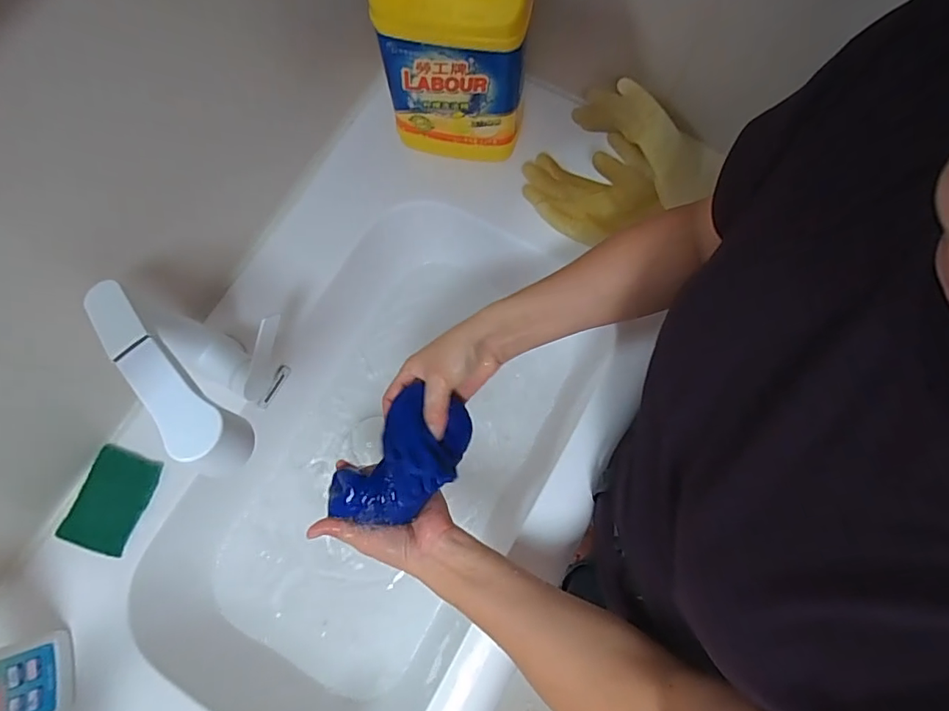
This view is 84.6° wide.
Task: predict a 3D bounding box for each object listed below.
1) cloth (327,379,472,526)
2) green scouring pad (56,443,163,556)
[{"bbox_3d":[-0.066,0.098,0.482,0.083,0.047,0.147,41,79,10],"label":"cloth"},{"bbox_3d":[-0.380,0.151,0.547,0.069,0.010,0.099,17,76,5],"label":"green scouring pad"}]

